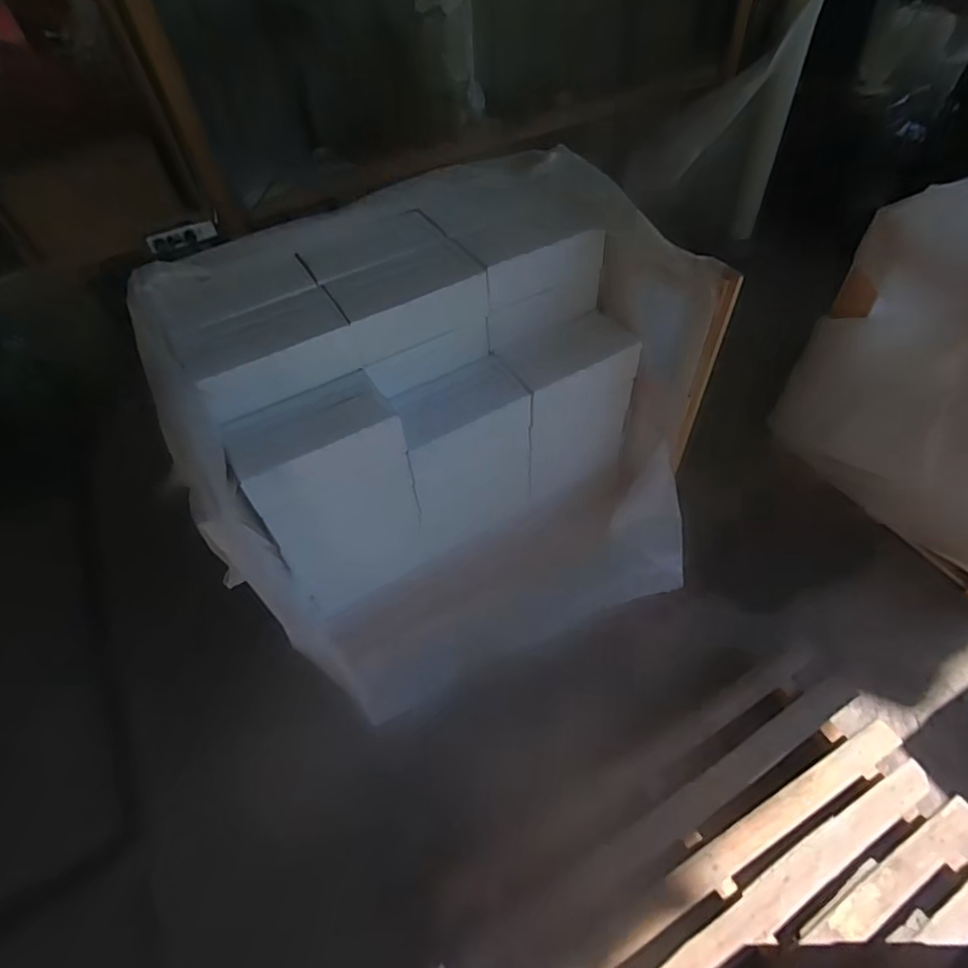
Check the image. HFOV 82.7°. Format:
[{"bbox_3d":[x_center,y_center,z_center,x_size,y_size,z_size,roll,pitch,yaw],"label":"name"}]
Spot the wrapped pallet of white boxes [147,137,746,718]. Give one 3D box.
[{"bbox_3d":[-0.075,-0.131,1.310,1.037,0.724,0.929,-27,56,-16],"label":"wrapped pallet of white boxes"}]

